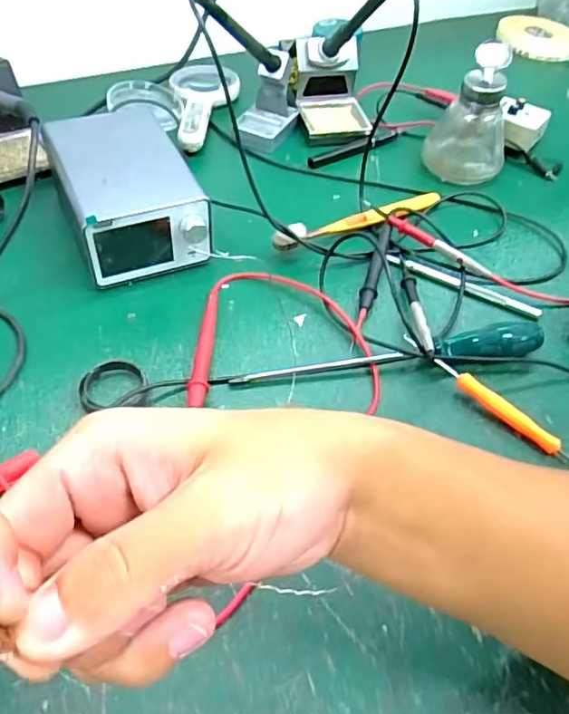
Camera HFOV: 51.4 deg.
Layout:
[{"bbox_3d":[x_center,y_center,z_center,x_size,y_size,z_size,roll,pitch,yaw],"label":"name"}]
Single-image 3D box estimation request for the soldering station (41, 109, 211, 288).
[{"bbox_3d":[-0.134,-0.136,0.498,0.099,0.065,0.155,-17,54,-19],"label":"soldering station"}]

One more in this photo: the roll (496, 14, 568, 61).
[{"bbox_3d":[0.363,-0.458,0.845,0.116,0.017,0.116,3,50,-4],"label":"roll"}]

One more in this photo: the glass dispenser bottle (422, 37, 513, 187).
[{"bbox_3d":[0.191,-0.239,0.588,0.065,0.105,0.067,-20,55,-21],"label":"glass dispenser bottle"}]

